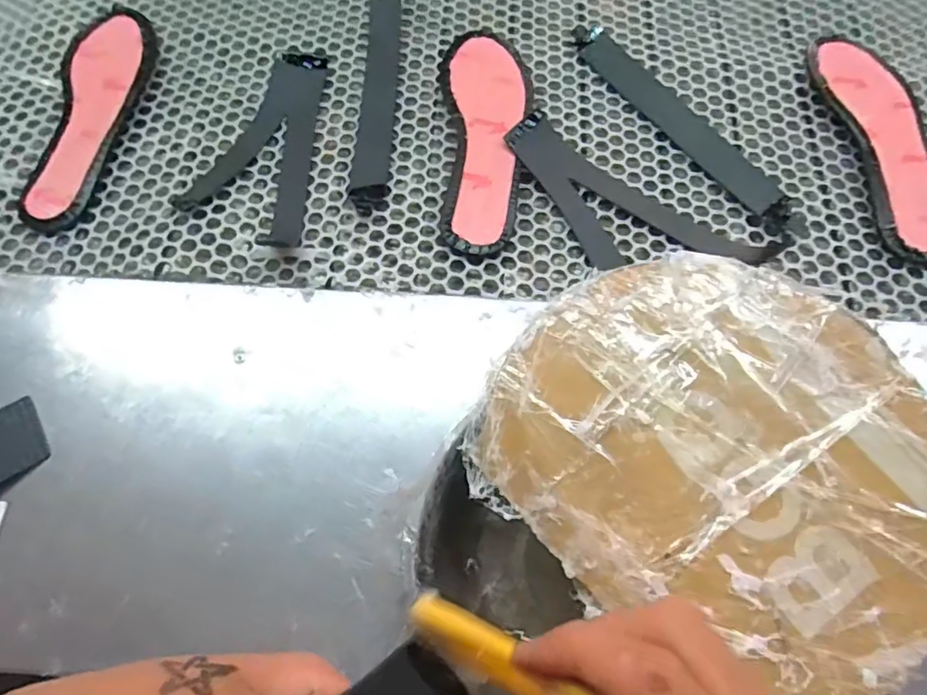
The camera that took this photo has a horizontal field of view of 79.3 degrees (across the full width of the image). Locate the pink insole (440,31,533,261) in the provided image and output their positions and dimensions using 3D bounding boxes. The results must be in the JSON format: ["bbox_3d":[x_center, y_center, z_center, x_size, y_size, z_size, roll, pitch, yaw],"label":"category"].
[{"bbox_3d":[0.020,-0.178,0.470,0.071,0.016,0.232,0,68,0],"label":"pink insole"}]

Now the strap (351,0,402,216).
[{"bbox_3d":[-0.074,-0.232,0.486,0.030,0.029,0.253,1,68,1],"label":"strap"}]

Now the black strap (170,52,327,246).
[{"bbox_3d":[-0.160,-0.176,0.475,0.102,0.005,0.196,12,69,5],"label":"black strap"}]

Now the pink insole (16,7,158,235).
[{"bbox_3d":[-0.318,-0.207,0.483,0.067,0.012,0.243,0,68,0],"label":"pink insole"}]

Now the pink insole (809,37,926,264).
[{"bbox_3d":[0.353,-0.177,0.467,0.076,0.018,0.235,-6,68,-2],"label":"pink insole"}]

